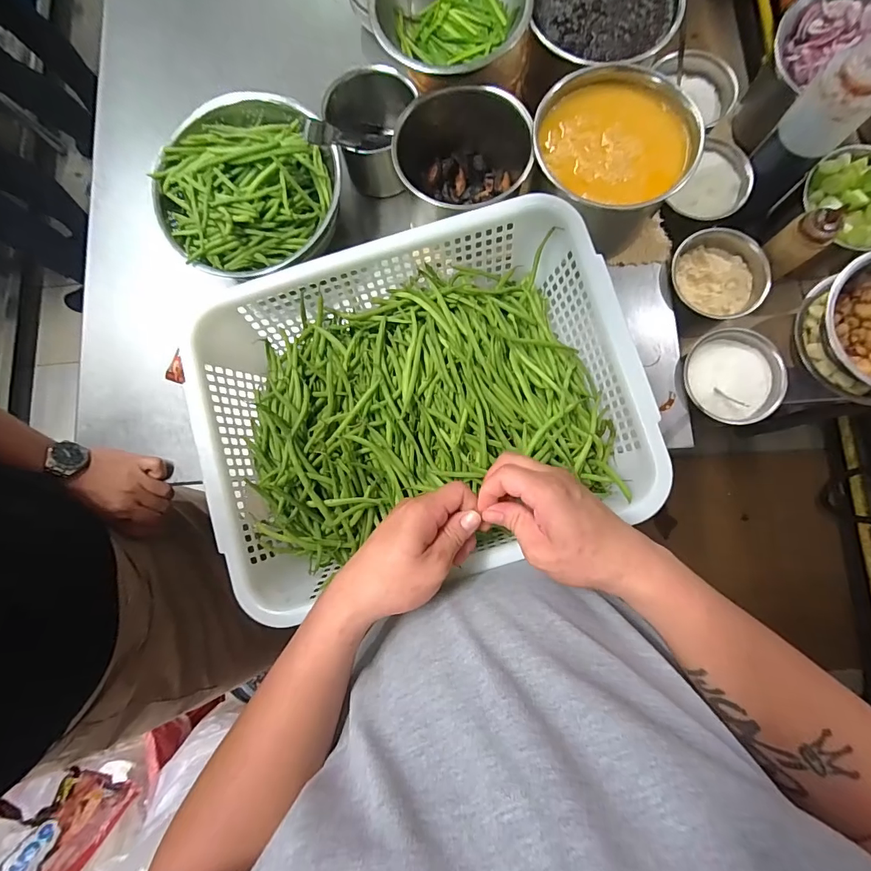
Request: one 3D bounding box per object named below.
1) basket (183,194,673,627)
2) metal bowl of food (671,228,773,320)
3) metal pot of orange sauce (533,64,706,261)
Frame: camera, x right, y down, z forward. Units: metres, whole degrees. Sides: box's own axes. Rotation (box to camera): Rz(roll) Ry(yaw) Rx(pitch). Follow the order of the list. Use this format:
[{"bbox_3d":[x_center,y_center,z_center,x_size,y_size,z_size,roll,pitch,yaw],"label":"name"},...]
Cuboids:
[{"bbox_3d":[-0.019,-0.034,0.456,0.429,0.084,0.331,-15,81,2],"label":"basket"},{"bbox_3d":[0.358,-0.205,0.538,0.104,0.046,0.108,-1,82,4],"label":"metal bowl of food"},{"bbox_3d":[0.196,-0.304,0.490,0.162,0.125,0.148,-1,82,4],"label":"metal pot of orange sauce"}]

